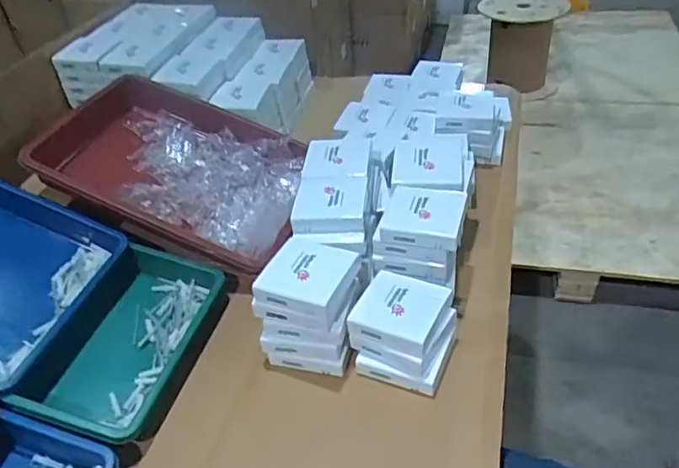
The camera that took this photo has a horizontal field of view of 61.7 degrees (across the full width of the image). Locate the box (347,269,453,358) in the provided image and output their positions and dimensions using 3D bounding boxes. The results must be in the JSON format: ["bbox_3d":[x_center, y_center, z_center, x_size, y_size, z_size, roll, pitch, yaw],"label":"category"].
[{"bbox_3d":[0.065,0.081,0.603,0.087,0.026,0.087,15,43,23],"label":"box"}]

